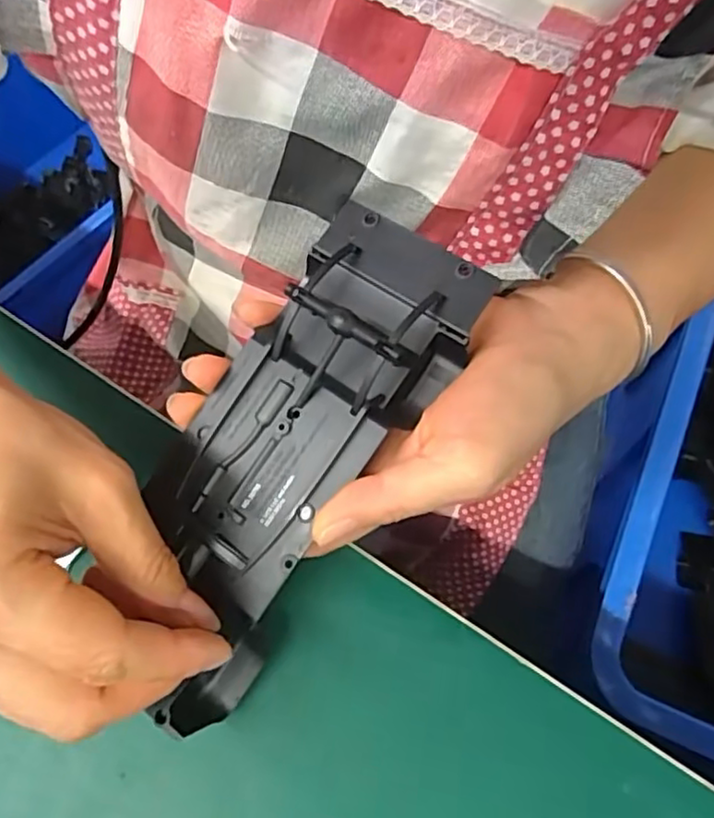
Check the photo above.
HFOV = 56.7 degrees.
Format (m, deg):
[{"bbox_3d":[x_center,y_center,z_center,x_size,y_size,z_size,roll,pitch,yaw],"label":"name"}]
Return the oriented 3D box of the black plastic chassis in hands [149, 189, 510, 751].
[{"bbox_3d":[-0.028,0.016,0.242,0.073,0.033,0.189,29,86,15],"label":"black plastic chassis in hands"}]

